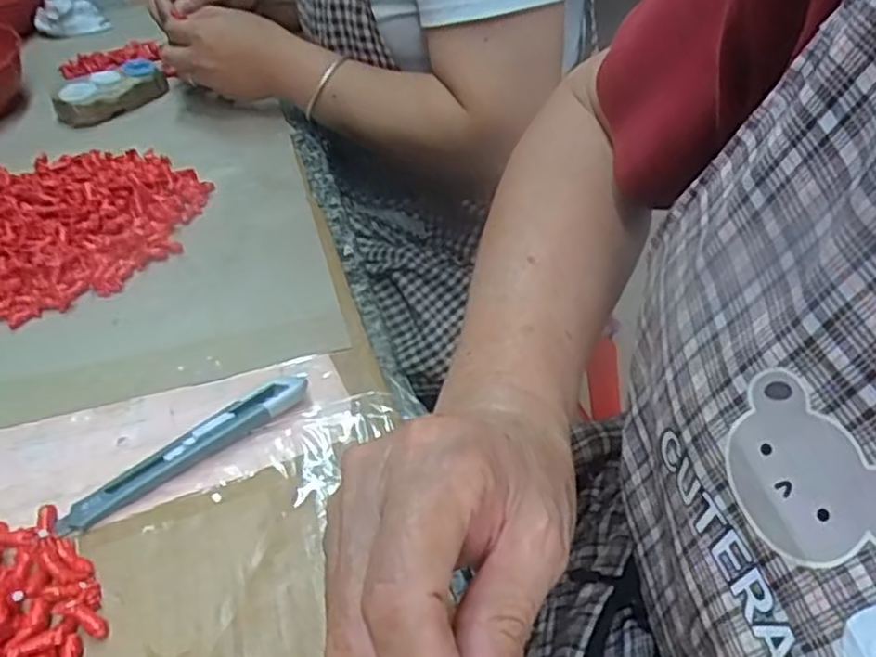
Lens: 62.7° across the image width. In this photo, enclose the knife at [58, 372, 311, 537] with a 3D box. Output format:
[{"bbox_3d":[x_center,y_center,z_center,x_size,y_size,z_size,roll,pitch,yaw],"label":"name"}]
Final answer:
[{"bbox_3d":[-0.120,0.057,0.343,0.123,0.015,0.016,-28,46,-25],"label":"knife"}]

